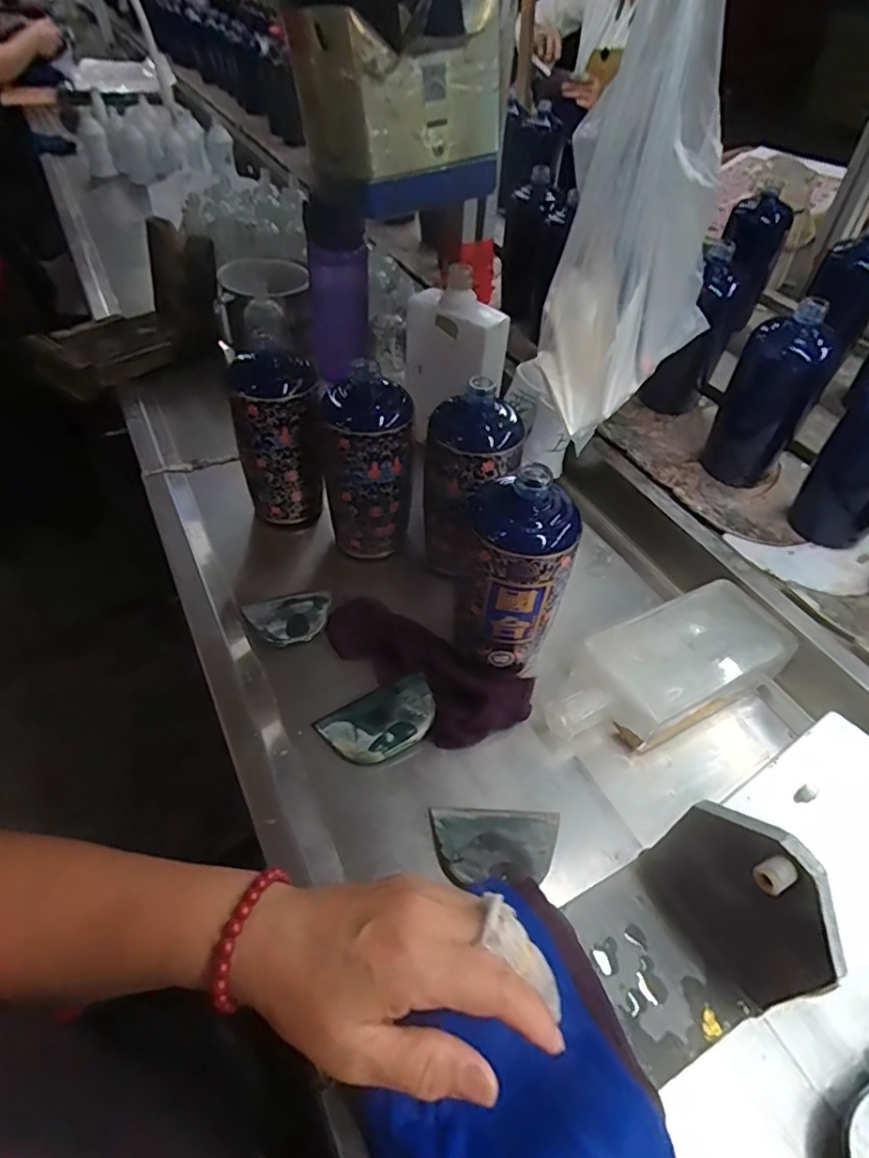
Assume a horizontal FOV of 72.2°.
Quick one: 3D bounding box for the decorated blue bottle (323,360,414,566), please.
[{"bbox_3d":[-0.060,-0.104,0.559,0.079,0.166,0.078,-7,49,-8],"label":"decorated blue bottle"}]

